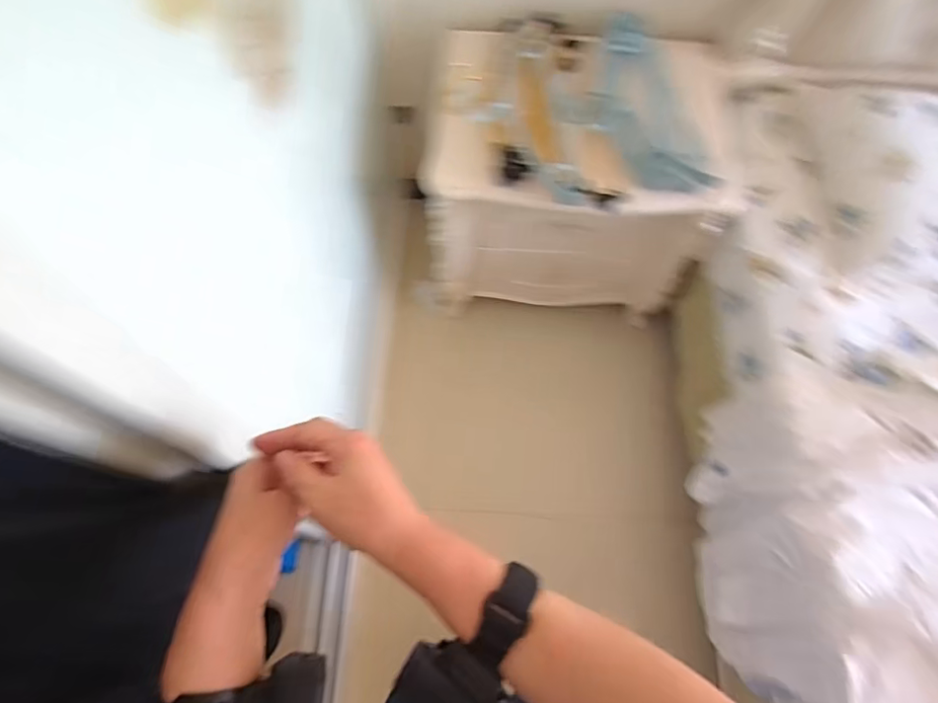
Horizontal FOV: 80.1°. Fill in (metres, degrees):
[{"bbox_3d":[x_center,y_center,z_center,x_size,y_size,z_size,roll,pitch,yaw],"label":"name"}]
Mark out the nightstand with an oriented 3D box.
[{"bbox_3d":[0.219,-0.366,1.245,0.573,0.488,0.403,5,68,0],"label":"nightstand"}]

